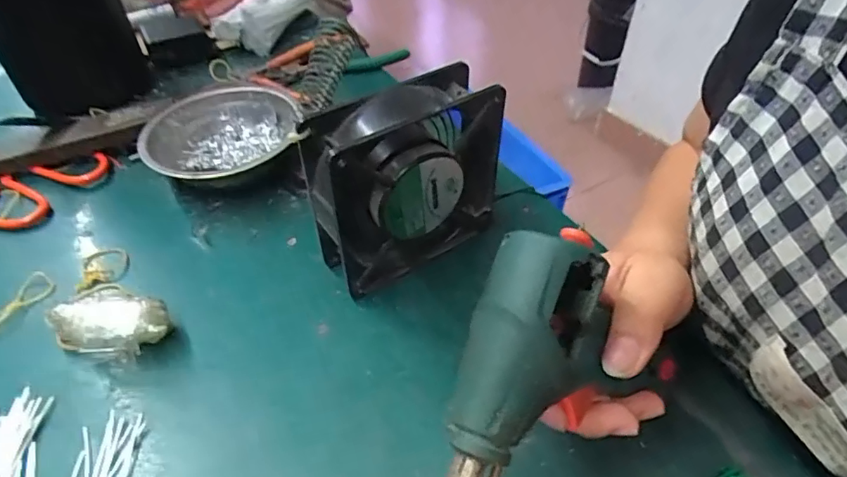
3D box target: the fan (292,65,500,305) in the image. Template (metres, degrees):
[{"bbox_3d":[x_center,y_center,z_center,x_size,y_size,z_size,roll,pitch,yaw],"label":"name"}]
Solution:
[{"bbox_3d":[-0.008,-0.033,0.331,0.120,0.123,0.041,-26,49,-24],"label":"fan"}]

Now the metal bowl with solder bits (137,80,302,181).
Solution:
[{"bbox_3d":[-0.162,-0.078,0.434,0.128,0.041,0.130,-3,44,-2],"label":"metal bowl with solder bits"}]

